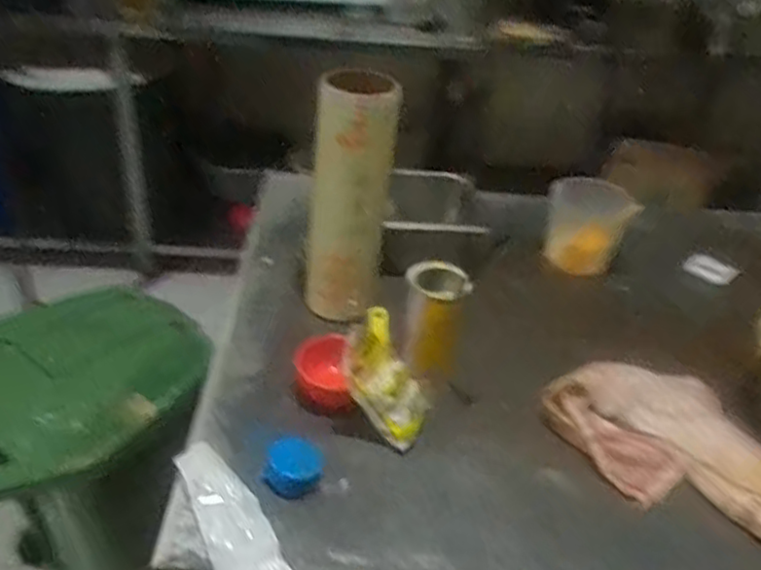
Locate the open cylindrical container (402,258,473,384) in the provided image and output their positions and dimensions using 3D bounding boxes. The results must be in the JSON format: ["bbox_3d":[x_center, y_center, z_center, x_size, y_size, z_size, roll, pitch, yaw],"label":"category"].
[{"bbox_3d":[0.062,0.043,0.821,0.066,0.131,0.070,3,36,-2],"label":"open cylindrical container"}]

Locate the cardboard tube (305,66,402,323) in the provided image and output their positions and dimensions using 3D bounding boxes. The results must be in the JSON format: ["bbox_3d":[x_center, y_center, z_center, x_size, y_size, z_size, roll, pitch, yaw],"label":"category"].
[{"bbox_3d":[-0.038,-0.100,0.871,0.103,0.320,0.091,4,36,-2],"label":"cardboard tube"}]

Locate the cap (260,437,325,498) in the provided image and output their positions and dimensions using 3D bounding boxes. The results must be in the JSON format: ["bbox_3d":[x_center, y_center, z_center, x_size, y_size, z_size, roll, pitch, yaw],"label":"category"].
[{"bbox_3d":[-0.089,0.188,0.725,0.053,0.028,0.055,3,36,-2],"label":"cap"}]

